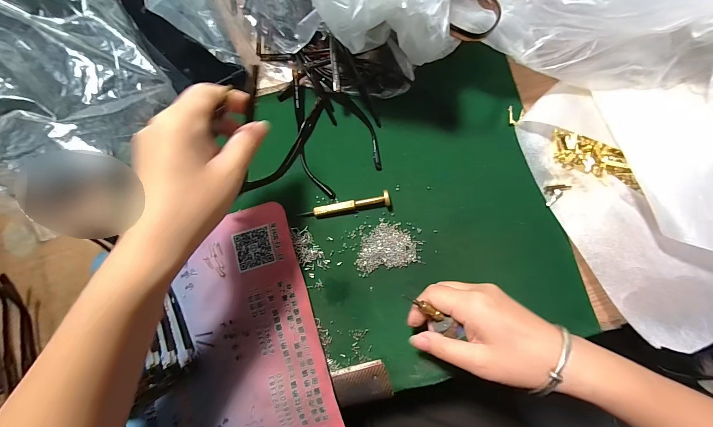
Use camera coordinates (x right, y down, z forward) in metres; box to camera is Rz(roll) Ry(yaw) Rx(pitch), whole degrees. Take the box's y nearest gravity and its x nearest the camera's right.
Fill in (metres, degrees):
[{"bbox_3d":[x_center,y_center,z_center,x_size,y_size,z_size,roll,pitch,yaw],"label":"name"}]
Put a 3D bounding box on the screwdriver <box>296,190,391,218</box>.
[{"bbox_3d":[-0.012,-0.006,0.298,0.089,0.013,0.013,-12,84,2],"label":"screwdriver"}]

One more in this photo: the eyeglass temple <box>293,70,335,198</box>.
[{"bbox_3d":[-0.051,-0.077,0.306,0.023,0.013,0.130,-16,84,1],"label":"eyeglass temple"}]

